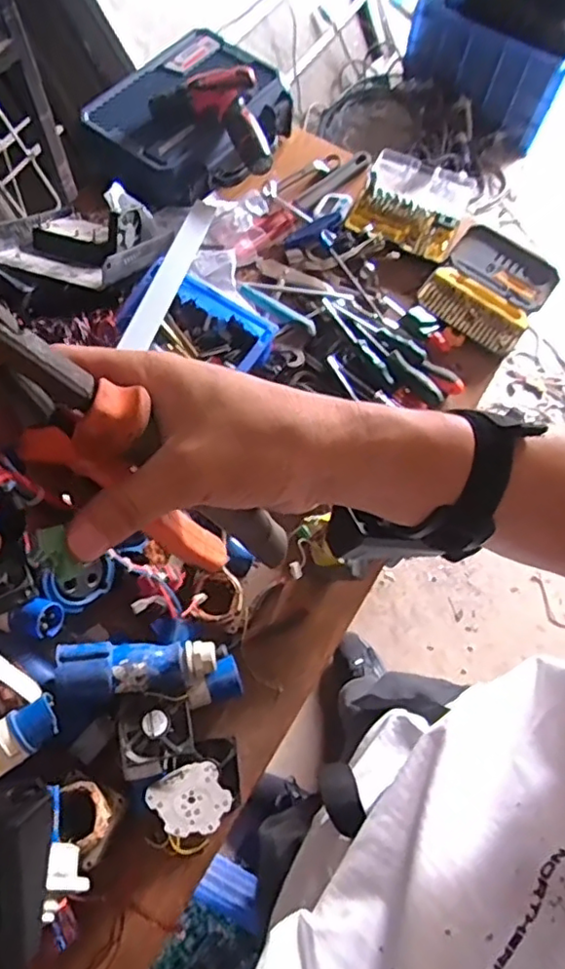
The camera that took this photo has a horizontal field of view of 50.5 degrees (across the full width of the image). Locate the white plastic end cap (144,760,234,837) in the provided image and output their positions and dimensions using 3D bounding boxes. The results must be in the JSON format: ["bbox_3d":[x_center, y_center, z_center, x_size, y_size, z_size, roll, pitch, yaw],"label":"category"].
[{"bbox_3d":[-0.104,0.363,0.696,0.090,0.008,0.089,8,20,-3],"label":"white plastic end cap"}]

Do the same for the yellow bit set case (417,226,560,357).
[{"bbox_3d":[0.372,-0.354,1.065,0.186,0.036,0.246,36,70,11],"label":"yellow bit set case"}]

